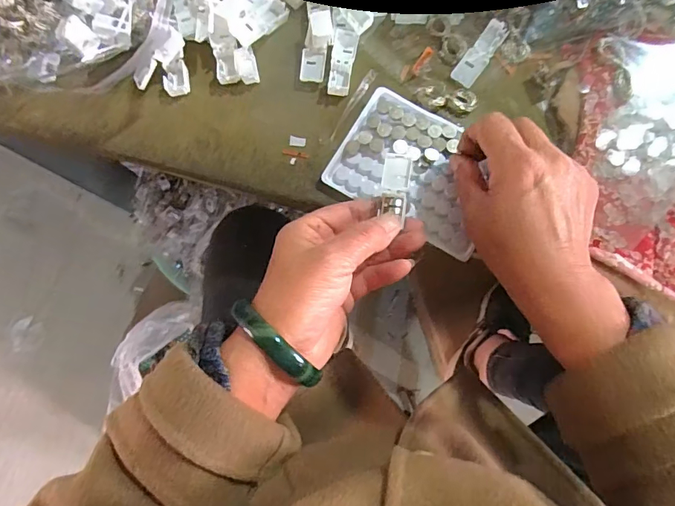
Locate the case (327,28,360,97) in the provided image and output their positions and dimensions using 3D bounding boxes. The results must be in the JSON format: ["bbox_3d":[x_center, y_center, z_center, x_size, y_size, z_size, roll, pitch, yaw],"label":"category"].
[{"bbox_3d":[0.004,-0.156,0.366,0.019,0.008,0.058,10,81,4],"label":"case"}]

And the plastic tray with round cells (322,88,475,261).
[{"bbox_3d":[0.063,-0.066,0.349,0.123,0.009,0.091,31,83,7],"label":"plastic tray with round cells"}]

